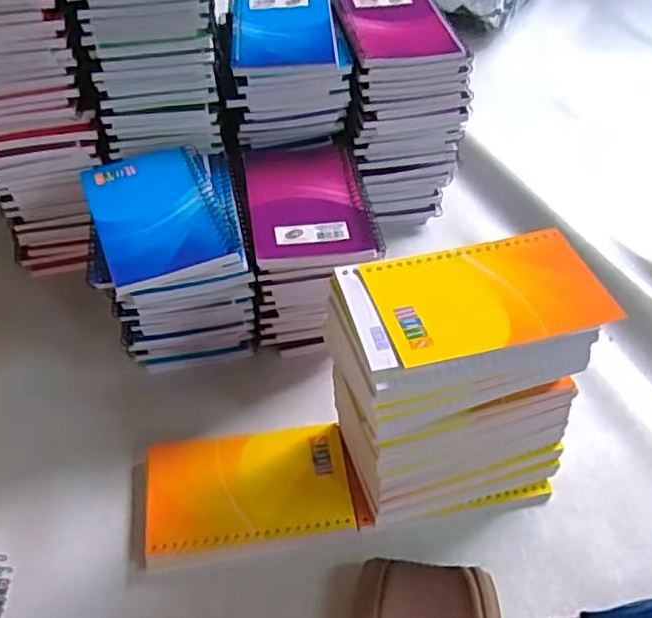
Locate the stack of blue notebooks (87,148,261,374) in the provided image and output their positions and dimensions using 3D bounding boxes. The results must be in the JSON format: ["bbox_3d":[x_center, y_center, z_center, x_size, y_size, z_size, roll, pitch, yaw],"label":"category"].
[{"bbox_3d":[-0.112,-0.030,0.520,0.102,0.120,0.136,-10,47,-10],"label":"stack of blue notebooks"}]

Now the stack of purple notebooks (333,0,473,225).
[{"bbox_3d":[0.060,-0.178,0.628,0.098,0.169,0.126,-6,46,-7],"label":"stack of purple notebooks"}]

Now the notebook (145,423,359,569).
[{"bbox_3d":[-0.051,0.119,0.453,0.128,0.011,0.080,-7,46,-7],"label":"notebook"}]

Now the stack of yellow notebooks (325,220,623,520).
[{"bbox_3d":[0.081,0.047,0.431,0.154,0.142,0.099,-9,47,-9],"label":"stack of yellow notebooks"}]

